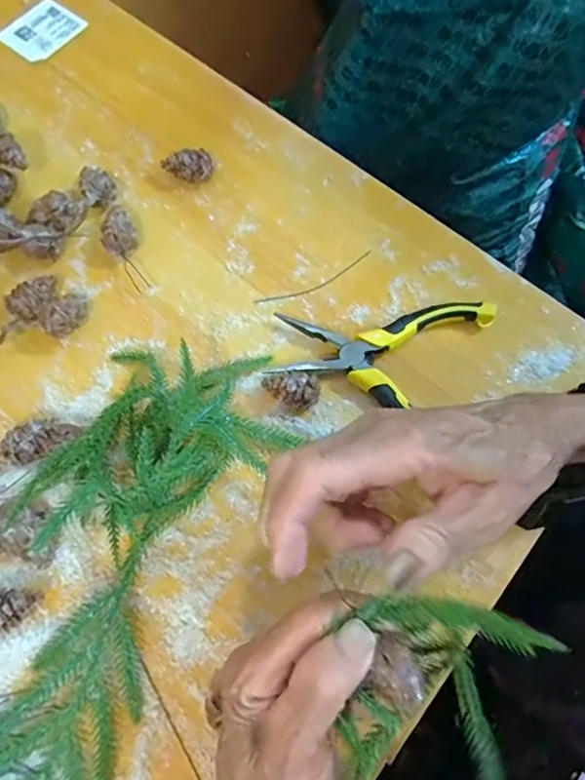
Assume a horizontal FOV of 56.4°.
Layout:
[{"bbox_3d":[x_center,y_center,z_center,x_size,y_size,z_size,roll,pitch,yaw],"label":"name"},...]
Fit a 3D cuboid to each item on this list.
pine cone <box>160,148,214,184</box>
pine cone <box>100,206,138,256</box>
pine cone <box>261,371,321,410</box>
[{"bbox_3d":[-0.075,-0.159,0.391,0.037,0.019,0.017,-2,71,-2],"label":"pine cone"},{"bbox_3d":[-0.117,-0.104,0.370,0.023,0.021,0.029,-26,74,-10],"label":"pine cone"},{"bbox_3d":[-0.001,-0.001,0.340,0.035,0.021,0.024,17,72,5],"label":"pine cone"}]

